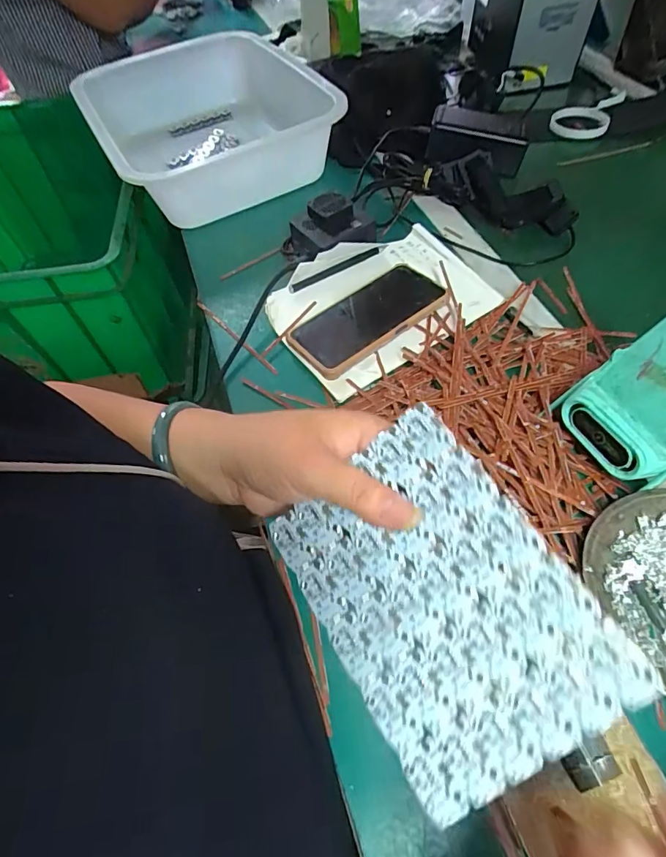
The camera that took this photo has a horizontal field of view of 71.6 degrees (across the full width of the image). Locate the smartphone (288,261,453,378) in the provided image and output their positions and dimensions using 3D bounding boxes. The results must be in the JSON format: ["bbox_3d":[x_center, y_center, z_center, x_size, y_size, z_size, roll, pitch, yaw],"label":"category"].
[{"bbox_3d":[0.034,-0.115,0.466,0.158,0.017,0.077,-35,60,-18],"label":"smartphone"}]

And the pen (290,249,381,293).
[{"bbox_3d":[0.003,-0.176,0.517,0.115,0.010,0.009,-28,59,-14],"label":"pen"}]

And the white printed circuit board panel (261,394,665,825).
[{"bbox_3d":[0.045,0.076,0.210,0.106,0.004,0.145,-41,65,10],"label":"white printed circuit board panel"}]

